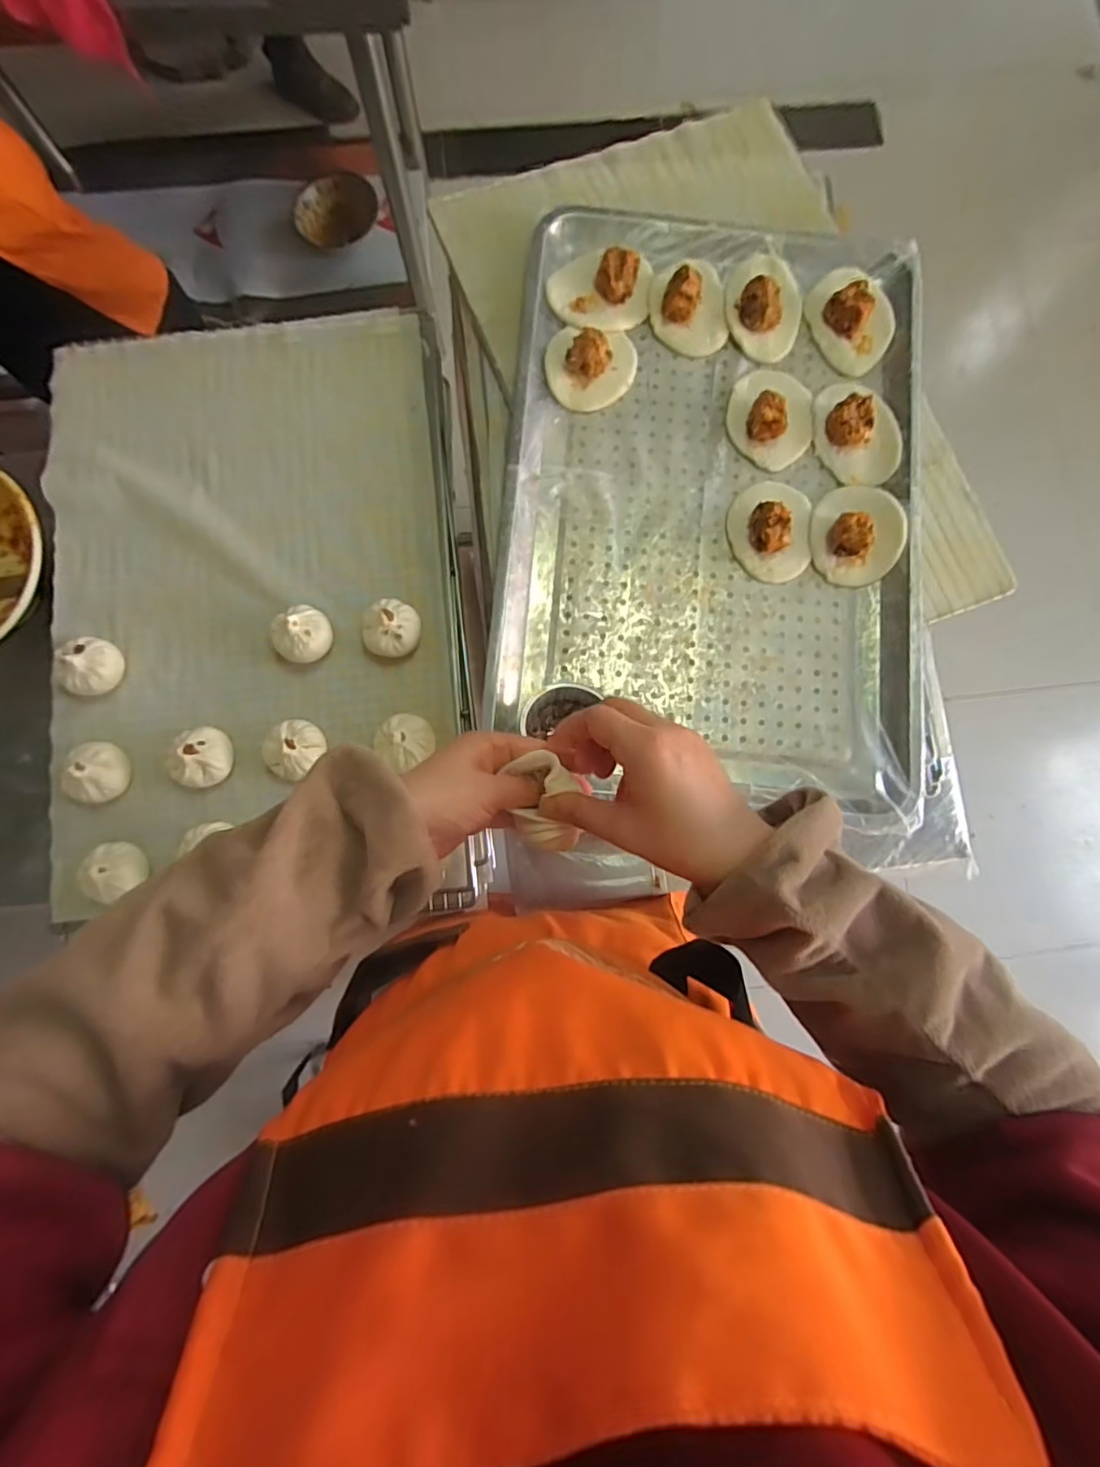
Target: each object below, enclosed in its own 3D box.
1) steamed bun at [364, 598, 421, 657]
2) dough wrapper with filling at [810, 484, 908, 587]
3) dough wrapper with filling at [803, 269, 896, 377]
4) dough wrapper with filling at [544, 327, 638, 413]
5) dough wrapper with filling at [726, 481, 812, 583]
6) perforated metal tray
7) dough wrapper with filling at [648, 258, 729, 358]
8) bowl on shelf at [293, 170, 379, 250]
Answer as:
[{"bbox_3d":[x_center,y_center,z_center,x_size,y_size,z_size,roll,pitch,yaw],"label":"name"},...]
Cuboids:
[{"bbox_3d":[-0.151,-0.100,0.562,0.053,0.034,0.052,0,82,-2],"label":"steamed bun"},{"bbox_3d":[0.290,-0.190,0.554,0.090,0.033,0.089,-41,85,-6],"label":"dough wrapper with filling"},{"bbox_3d":[0.300,-0.409,0.581,0.074,0.034,0.099,-22,83,-4],"label":"dough wrapper with filling"},{"bbox_3d":[0.042,-0.358,0.571,0.088,0.034,0.080,0,82,-2],"label":"dough wrapper with filling"},{"bbox_3d":[0.210,-0.194,0.556,0.074,0.031,0.093,1,82,-1],"label":"dough wrapper with filling"},{"bbox_3d":[0.155,-0.216,0.561,0.393,0.037,0.568,4,82,-1],"label":"perforated metal tray"},{"bbox_3d":[0.136,-0.427,0.583,0.073,0.033,0.100,-5,82,-2],"label":"dough wrapper with filling"},{"bbox_3d":[-0.460,-1.123,1.284,0.153,0.058,0.154,0,82,-2],"label":"bowl on shelf"}]

